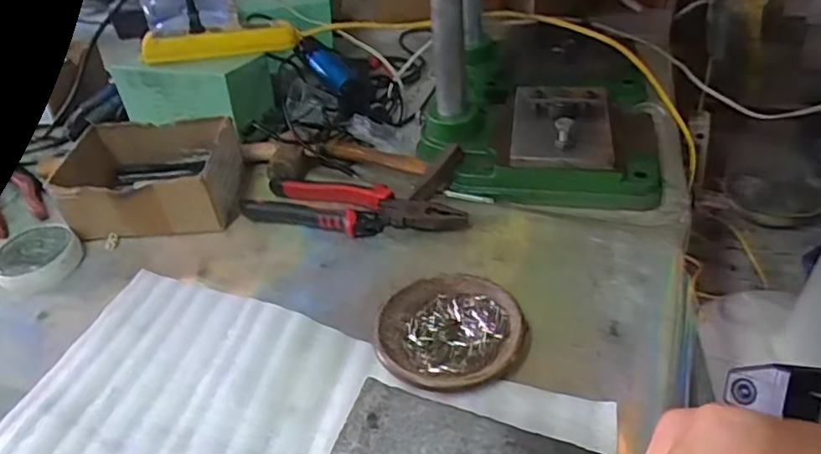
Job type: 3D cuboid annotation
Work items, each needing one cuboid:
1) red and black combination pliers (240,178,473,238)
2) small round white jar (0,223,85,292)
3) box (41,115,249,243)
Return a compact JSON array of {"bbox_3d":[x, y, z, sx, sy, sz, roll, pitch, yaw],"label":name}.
[{"bbox_3d":[-0.055,-0.017,0.581,0.220,0.024,0.055,6,41,15],"label":"red and black combination pliers"},{"bbox_3d":[-0.361,0.030,0.568,0.076,0.025,0.085,-35,47,-30],"label":"small round white jar"},{"bbox_3d":[-0.271,-0.055,0.623,0.165,0.065,0.126,-4,40,3],"label":"box"}]

